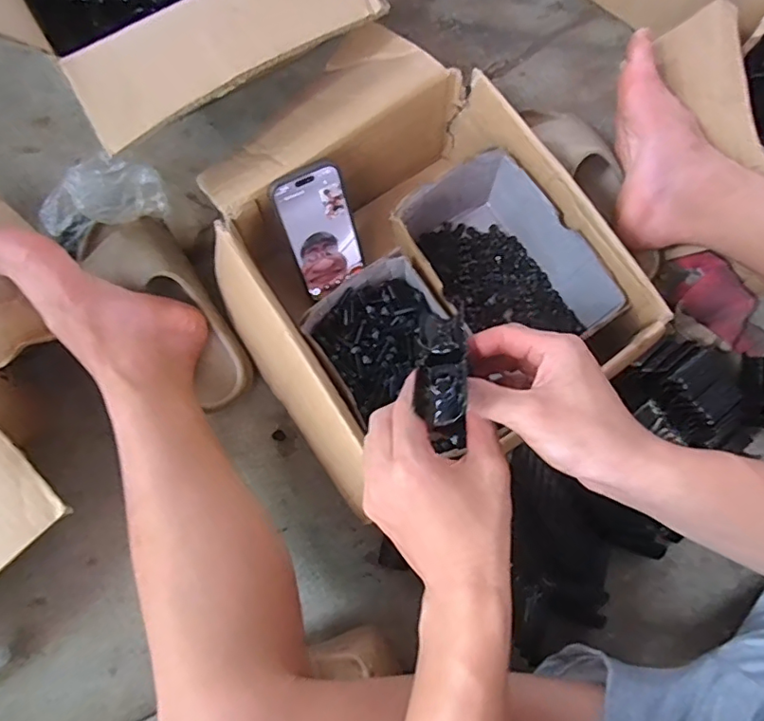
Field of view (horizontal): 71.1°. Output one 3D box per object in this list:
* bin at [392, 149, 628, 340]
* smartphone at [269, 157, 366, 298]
[{"bbox_3d":[0.119,-0.091,0.561,0.144,0.098,0.210,-34,80,-8],"label":"bin"},{"bbox_3d":[-0.061,-0.130,0.545,0.070,0.134,0.009,-28,48,-9],"label":"smartphone"}]

